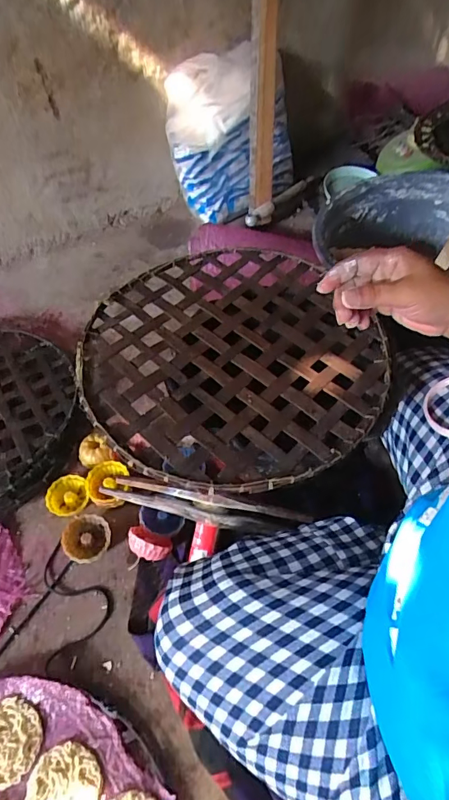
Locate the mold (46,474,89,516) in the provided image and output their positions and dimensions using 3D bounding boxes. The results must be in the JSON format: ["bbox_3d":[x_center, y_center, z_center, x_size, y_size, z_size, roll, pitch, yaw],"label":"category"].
[{"bbox_3d":[-0.236,0.143,0.660,0.058,0.020,0.057,-10,76,-16],"label":"mold"}]

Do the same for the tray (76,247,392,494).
[{"bbox_3d":[0.003,-0.062,0.553,0.349,0.027,0.369,-25,55,-17],"label":"tray"}]

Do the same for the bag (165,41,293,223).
[{"bbox_3d":[0.031,-0.583,0.984,0.292,0.300,0.131,-17,53,-9],"label":"bag"}]

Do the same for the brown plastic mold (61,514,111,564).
[{"bbox_3d":[-0.194,0.196,0.618,0.063,0.032,0.063,9,56,-14],"label":"brown plastic mold"}]

